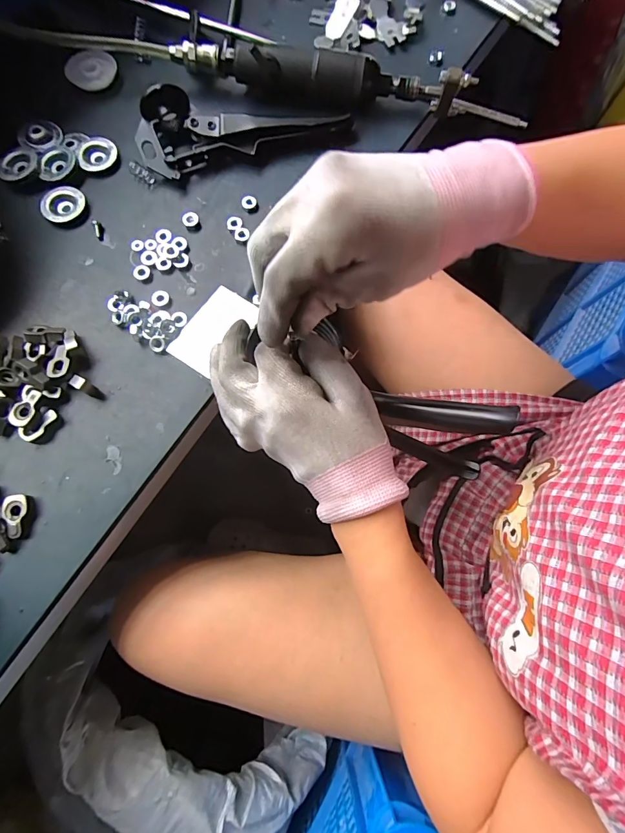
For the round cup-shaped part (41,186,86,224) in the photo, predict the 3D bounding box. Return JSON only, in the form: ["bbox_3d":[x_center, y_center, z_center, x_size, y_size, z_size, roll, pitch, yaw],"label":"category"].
[{"bbox_3d":[-0.227,-0.193,0.361,0.039,0.007,0.032,-38,79,-11],"label":"round cup-shaped part"}]

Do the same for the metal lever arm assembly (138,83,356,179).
[{"bbox_3d":[-0.064,-0.274,0.374,0.201,0.034,0.071,-13,76,-5],"label":"metal lever arm assembly"}]

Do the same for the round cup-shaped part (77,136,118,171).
[{"bbox_3d":[-0.205,-0.251,0.378,0.035,0.004,0.036,0,75,-2],"label":"round cup-shaped part"}]

